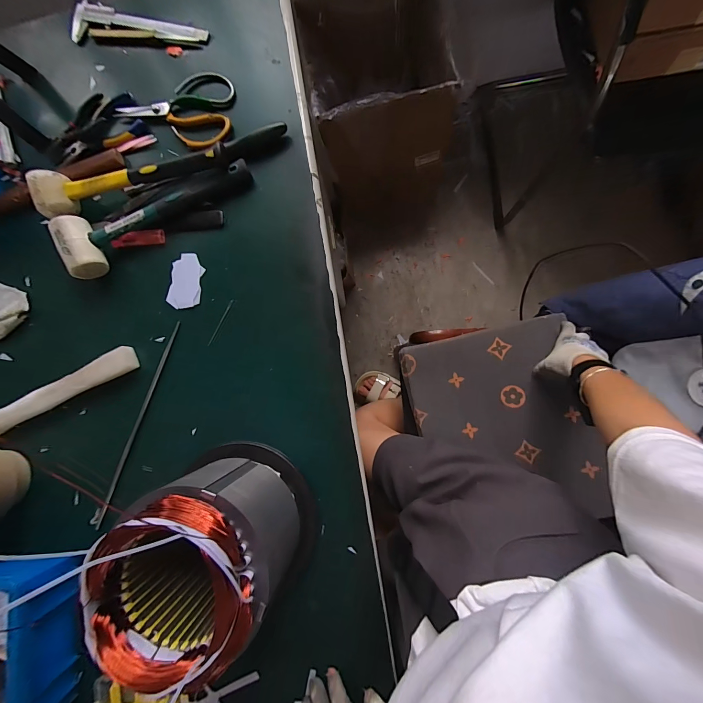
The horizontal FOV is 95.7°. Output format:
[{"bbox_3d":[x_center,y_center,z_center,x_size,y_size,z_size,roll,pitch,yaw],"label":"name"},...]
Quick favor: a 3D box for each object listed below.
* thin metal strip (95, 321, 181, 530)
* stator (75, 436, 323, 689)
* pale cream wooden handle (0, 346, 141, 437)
[{"bbox_3d":[-0.298,0.101,0.443,0.009,0.005,0.299,20,89,8],"label":"thin metal strip"},{"bbox_3d":[-0.130,0.197,0.330,0.144,0.180,0.142,0,86,7],"label":"stator"},{"bbox_3d":[-0.437,0.069,0.451,0.291,0.021,0.034,-26,84,4],"label":"pale cream wooden handle"}]

